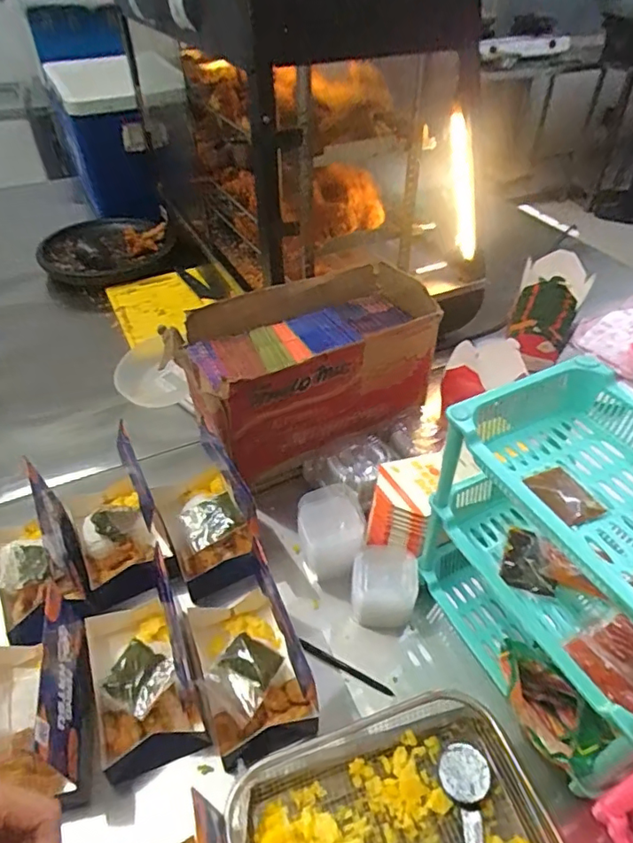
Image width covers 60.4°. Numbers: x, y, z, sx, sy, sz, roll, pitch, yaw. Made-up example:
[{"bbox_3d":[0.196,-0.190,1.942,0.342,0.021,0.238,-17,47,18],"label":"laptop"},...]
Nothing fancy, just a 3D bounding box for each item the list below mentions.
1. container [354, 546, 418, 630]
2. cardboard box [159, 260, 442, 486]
[{"bbox_3d":[0.089,0.222,0.724,0.082,0.077,0.079,4,43,4],"label":"container"},{"bbox_3d":[0.000,-0.102,0.927,0.439,0.196,0.244,-18,46,-18],"label":"cardboard box"}]

